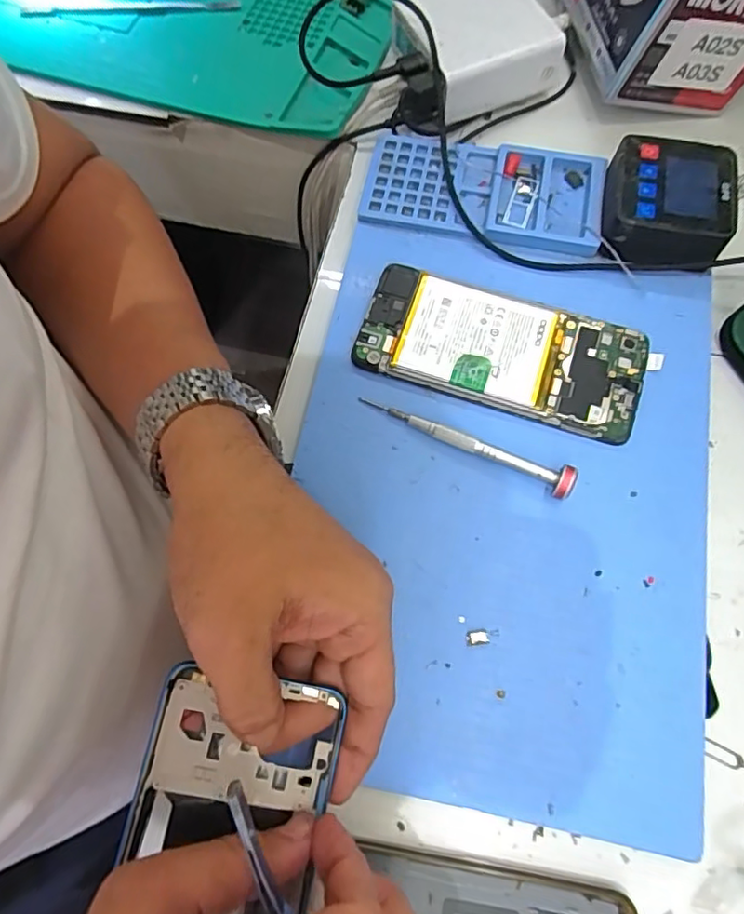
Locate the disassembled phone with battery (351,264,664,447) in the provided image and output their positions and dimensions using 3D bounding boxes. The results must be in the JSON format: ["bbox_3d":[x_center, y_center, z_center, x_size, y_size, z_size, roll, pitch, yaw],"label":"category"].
[{"bbox_3d":[0.074,-0.061,0.328,0.160,0.011,0.070,18,73,6],"label":"disassembled phone with battery"}]

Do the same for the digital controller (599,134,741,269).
[{"bbox_3d":[0.176,-0.153,0.346,0.070,0.029,0.073,10,73,4],"label":"digital controller"}]

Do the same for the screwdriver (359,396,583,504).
[{"bbox_3d":[0.050,-0.008,0.309,0.120,0.015,0.013,24,74,8],"label":"screwdriver"}]

